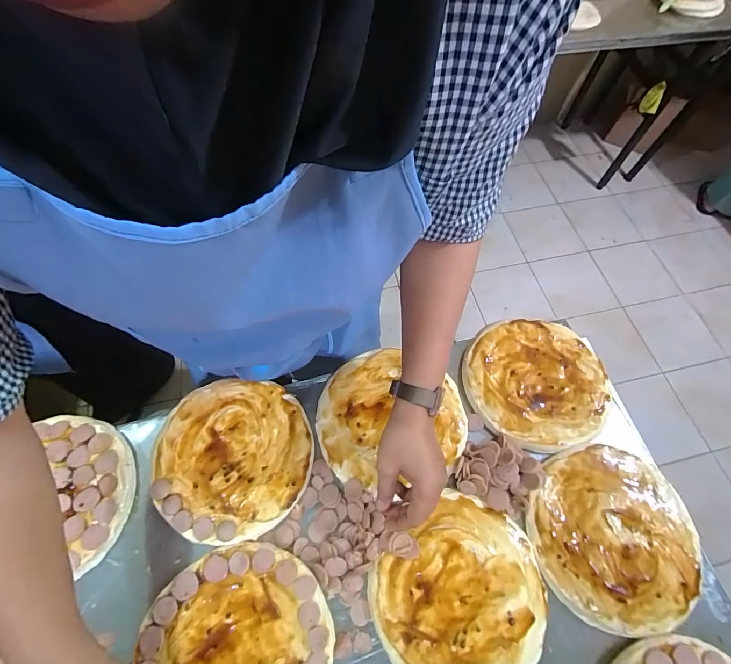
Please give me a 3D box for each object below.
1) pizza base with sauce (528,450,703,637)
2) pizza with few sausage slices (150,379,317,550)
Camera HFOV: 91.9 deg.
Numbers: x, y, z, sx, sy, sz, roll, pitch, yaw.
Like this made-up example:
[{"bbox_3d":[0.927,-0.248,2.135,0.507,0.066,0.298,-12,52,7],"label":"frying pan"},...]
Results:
[{"bbox_3d":[0.308,0.246,0.434,0.199,0.008,0.193,-14,67,-9],"label":"pizza base with sauce"},{"bbox_3d":[-0.171,0.159,0.456,0.196,0.008,0.190,5,65,0],"label":"pizza with few sausage slices"}]

